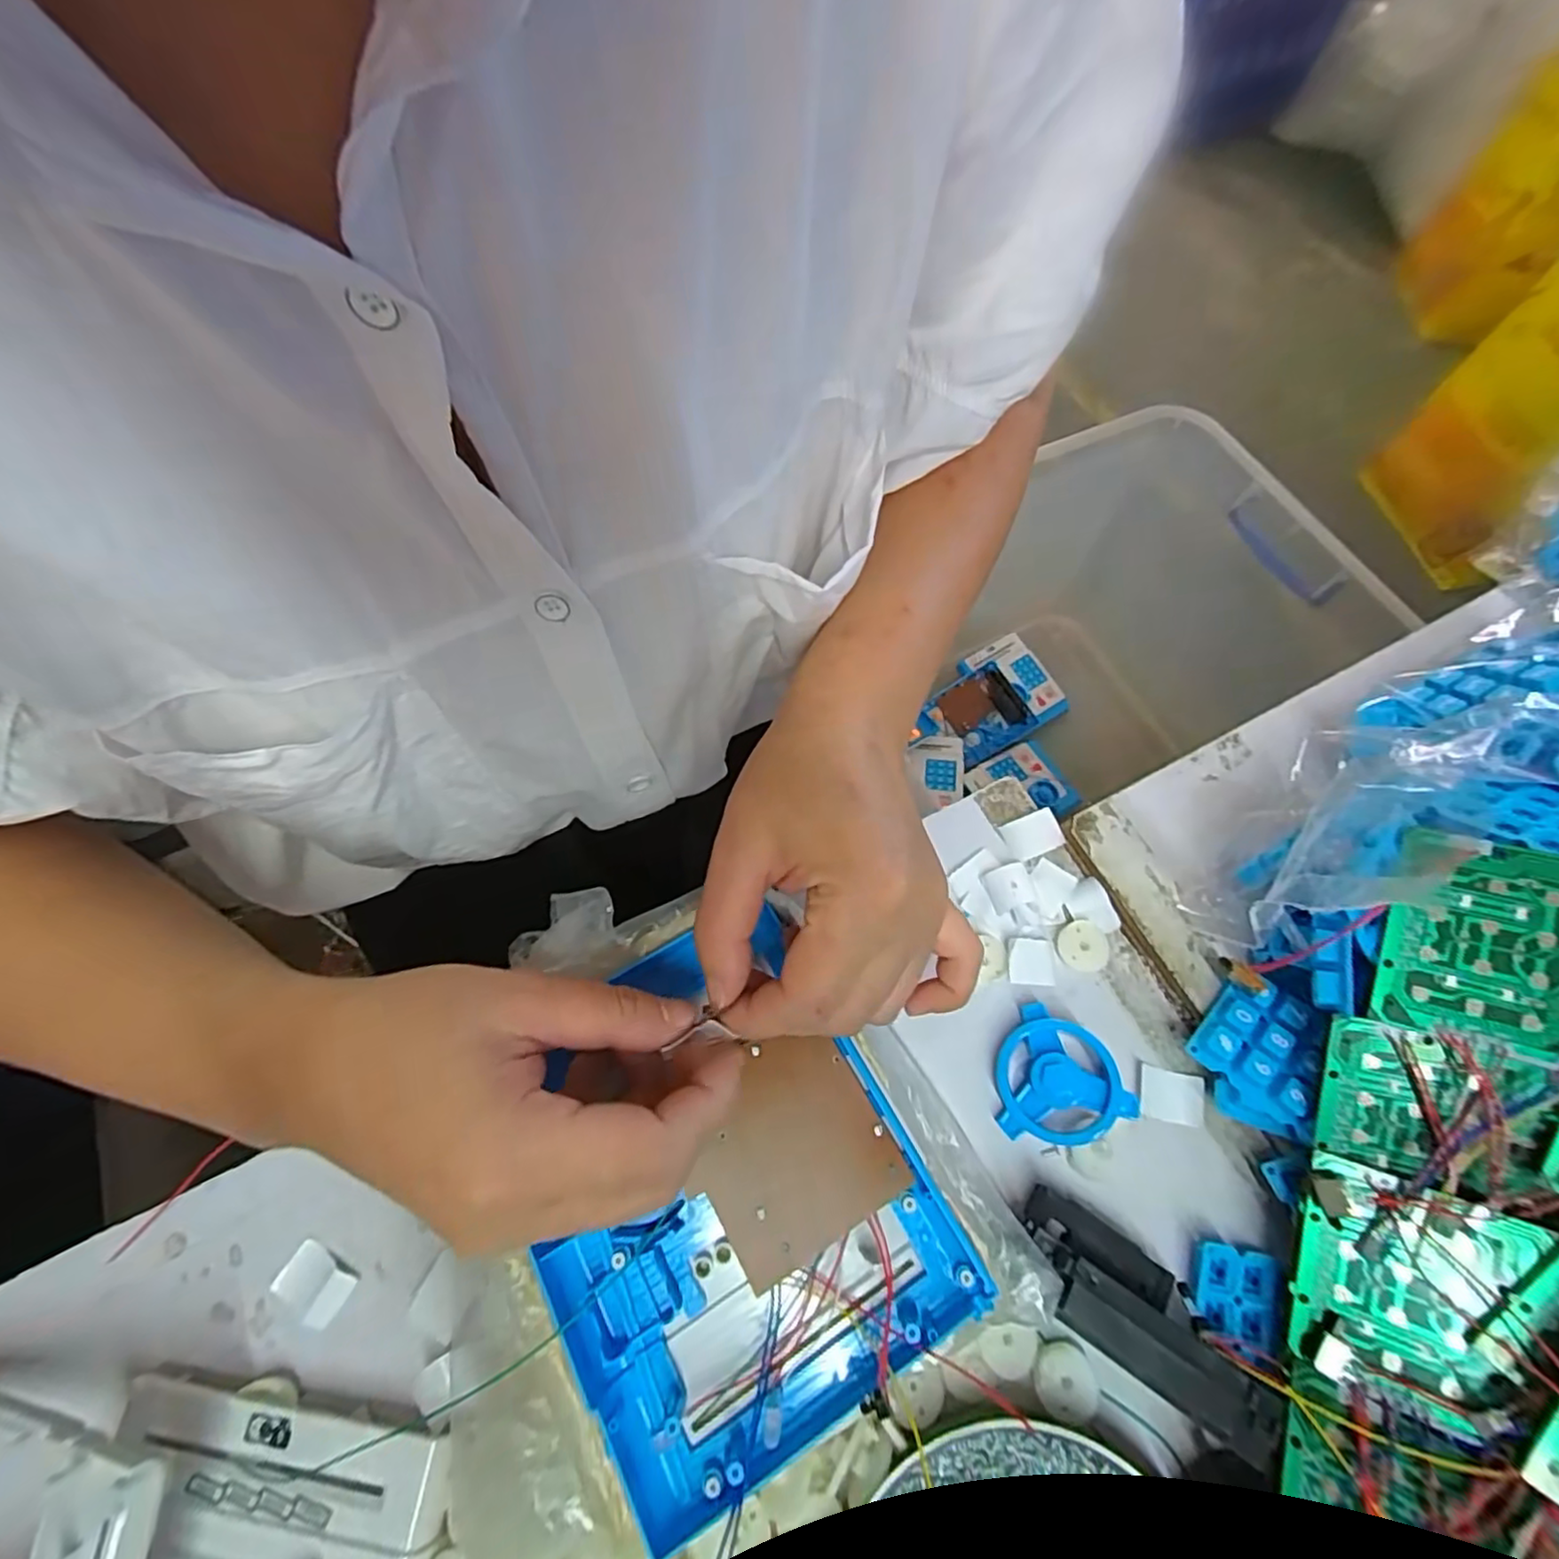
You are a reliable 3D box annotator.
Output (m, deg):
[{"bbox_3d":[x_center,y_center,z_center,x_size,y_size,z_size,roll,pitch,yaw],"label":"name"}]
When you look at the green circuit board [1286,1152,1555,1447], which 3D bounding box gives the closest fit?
[{"bbox_3d":[0.218,0.178,0.229,0.059,0.009,0.070,13,80,28],"label":"green circuit board"}]

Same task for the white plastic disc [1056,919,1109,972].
[{"bbox_3d":[0.142,0.078,0.310,0.022,0.004,0.023,0,67,0],"label":"white plastic disc"}]

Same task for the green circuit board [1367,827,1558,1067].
[{"bbox_3d":[0.257,0.059,0.230,0.071,0.010,0.071,14,85,21],"label":"green circuit board"}]

